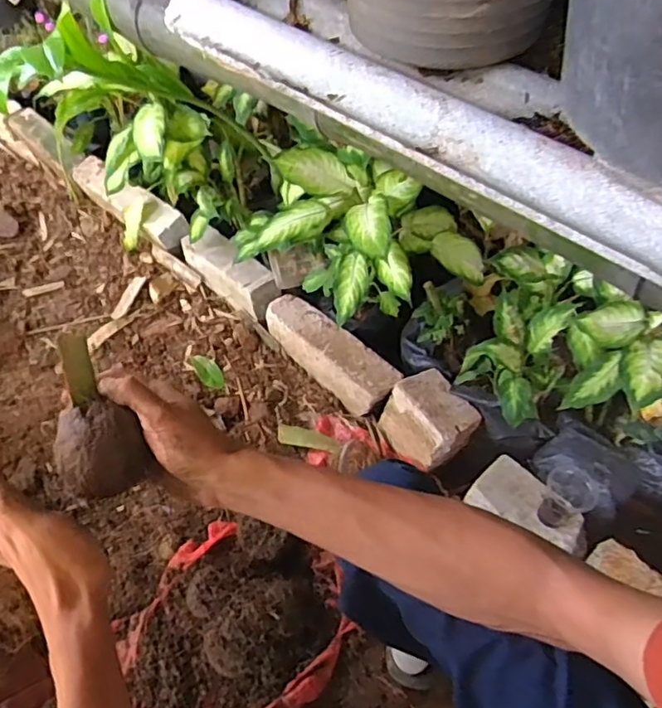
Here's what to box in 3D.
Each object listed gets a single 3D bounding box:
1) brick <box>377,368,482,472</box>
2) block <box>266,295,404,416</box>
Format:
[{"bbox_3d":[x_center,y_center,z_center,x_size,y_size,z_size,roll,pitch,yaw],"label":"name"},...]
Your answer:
[{"bbox_3d":[0.174,0.121,1.036,0.124,0.111,0.146,-29,61,-18],"label":"brick"},{"bbox_3d":[0.000,0.005,1.148,0.305,0.138,0.074,40,64,23],"label":"block"}]

